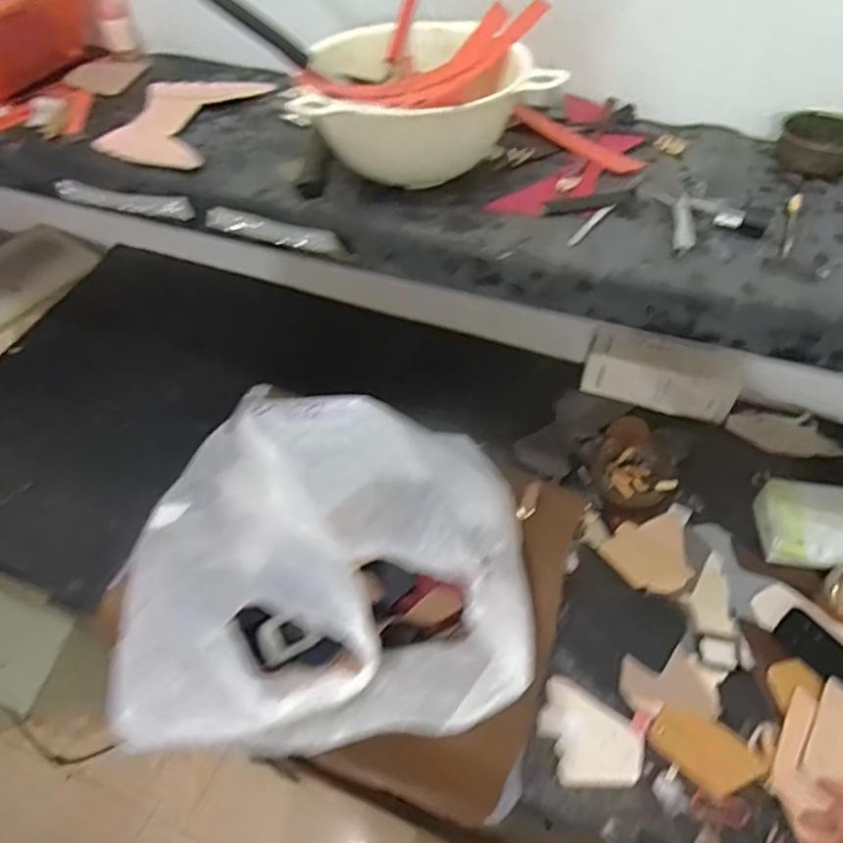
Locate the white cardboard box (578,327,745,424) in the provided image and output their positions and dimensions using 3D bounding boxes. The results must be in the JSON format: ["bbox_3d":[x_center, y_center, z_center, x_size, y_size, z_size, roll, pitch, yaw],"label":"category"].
[{"bbox_3d":[0.348,-0.070,0.886,0.206,0.111,0.039,18,31,12],"label":"white cardboard box"}]

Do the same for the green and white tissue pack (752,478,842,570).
[{"bbox_3d":[0.483,0.129,0.749,0.124,0.061,0.109,11,54,10],"label":"green and white tissue pack"}]

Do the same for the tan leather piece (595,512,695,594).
[{"bbox_3d":[0.295,0.164,0.767,0.108,0.012,0.096,-31,58,-19],"label":"tan leather piece"}]

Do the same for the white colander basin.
[{"bbox_3d":[-0.014,-0.312,0.597,0.216,0.105,0.194,-15,54,-9],"label":"white colander basin"}]

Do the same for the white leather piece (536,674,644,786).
[{"bbox_3d":[0.173,0.337,0.643,0.112,0.004,0.089,30,60,22],"label":"white leather piece"}]

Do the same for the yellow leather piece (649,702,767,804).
[{"bbox_3d":[0.295,0.340,0.631,0.101,0.004,0.069,37,63,25],"label":"yellow leather piece"}]

